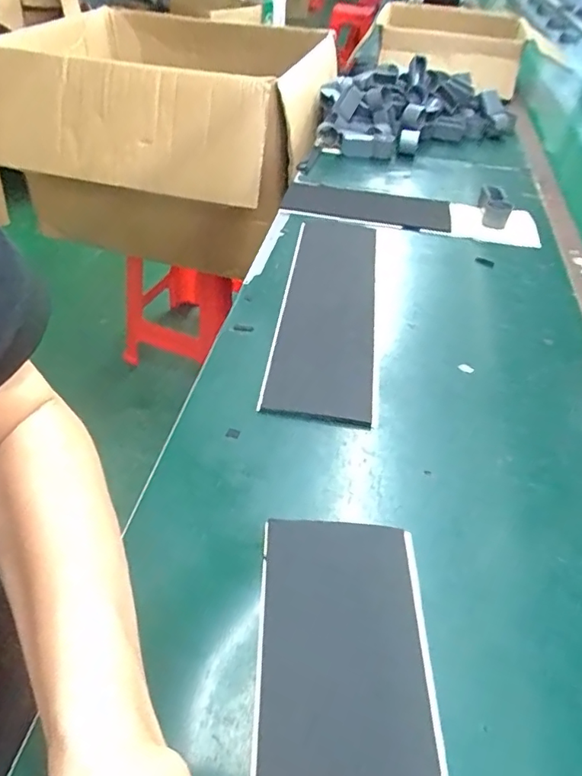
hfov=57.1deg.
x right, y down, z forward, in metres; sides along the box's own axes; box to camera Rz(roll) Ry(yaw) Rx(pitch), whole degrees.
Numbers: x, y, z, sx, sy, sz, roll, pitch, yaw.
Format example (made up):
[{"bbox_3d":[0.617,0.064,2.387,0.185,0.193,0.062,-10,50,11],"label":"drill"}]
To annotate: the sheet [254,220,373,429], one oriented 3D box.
[{"bbox_3d":[0.044,-0.103,0.626,0.104,0.012,0.394,7,44,3],"label":"sheet"}]

